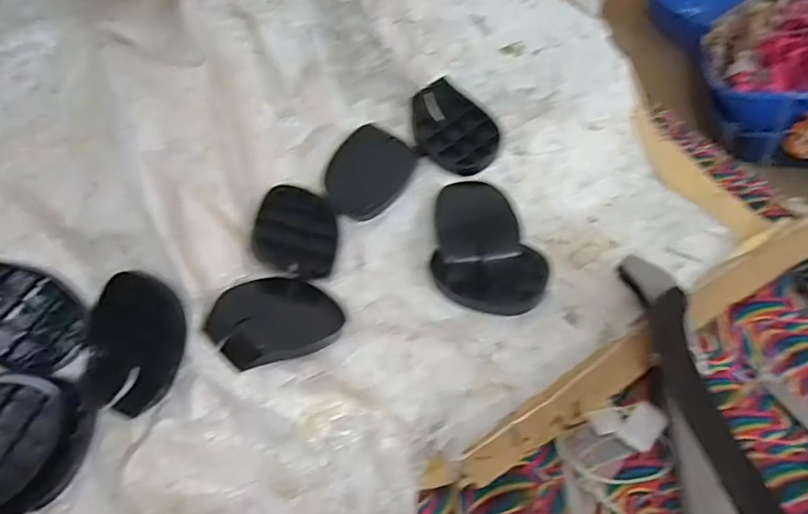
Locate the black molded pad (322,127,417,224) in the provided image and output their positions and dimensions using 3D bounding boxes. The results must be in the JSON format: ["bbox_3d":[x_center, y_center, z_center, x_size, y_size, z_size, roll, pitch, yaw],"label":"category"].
[{"bbox_3d":[-0.041,-0.093,0.631,0.087,0.005,0.111,24,68,9],"label":"black molded pad"}]

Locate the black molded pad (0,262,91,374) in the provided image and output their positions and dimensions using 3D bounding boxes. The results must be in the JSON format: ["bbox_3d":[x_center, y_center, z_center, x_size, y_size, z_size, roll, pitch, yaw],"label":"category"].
[{"bbox_3d":[-0.345,0.054,0.510,0.120,0.025,0.081,31,73,3],"label":"black molded pad"}]

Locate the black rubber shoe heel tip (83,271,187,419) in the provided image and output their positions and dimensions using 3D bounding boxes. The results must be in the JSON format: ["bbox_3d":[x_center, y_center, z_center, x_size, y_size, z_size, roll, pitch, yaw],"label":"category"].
[{"bbox_3d":[-0.236,0.075,0.496,0.091,0.016,0.117,10,94,10],"label":"black rubber shoe heel tip"}]

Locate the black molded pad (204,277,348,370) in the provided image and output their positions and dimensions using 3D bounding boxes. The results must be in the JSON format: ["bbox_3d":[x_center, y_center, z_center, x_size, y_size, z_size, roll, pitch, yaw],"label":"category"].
[{"bbox_3d":[-0.114,0.055,0.514,0.115,0.014,0.088,-20,56,-42],"label":"black molded pad"}]

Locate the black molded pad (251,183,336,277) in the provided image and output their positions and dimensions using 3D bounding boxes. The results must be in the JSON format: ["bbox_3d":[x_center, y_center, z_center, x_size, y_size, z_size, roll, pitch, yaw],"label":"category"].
[{"bbox_3d":[-0.110,-0.029,0.593,0.088,0.010,0.106,15,58,-13],"label":"black molded pad"}]

